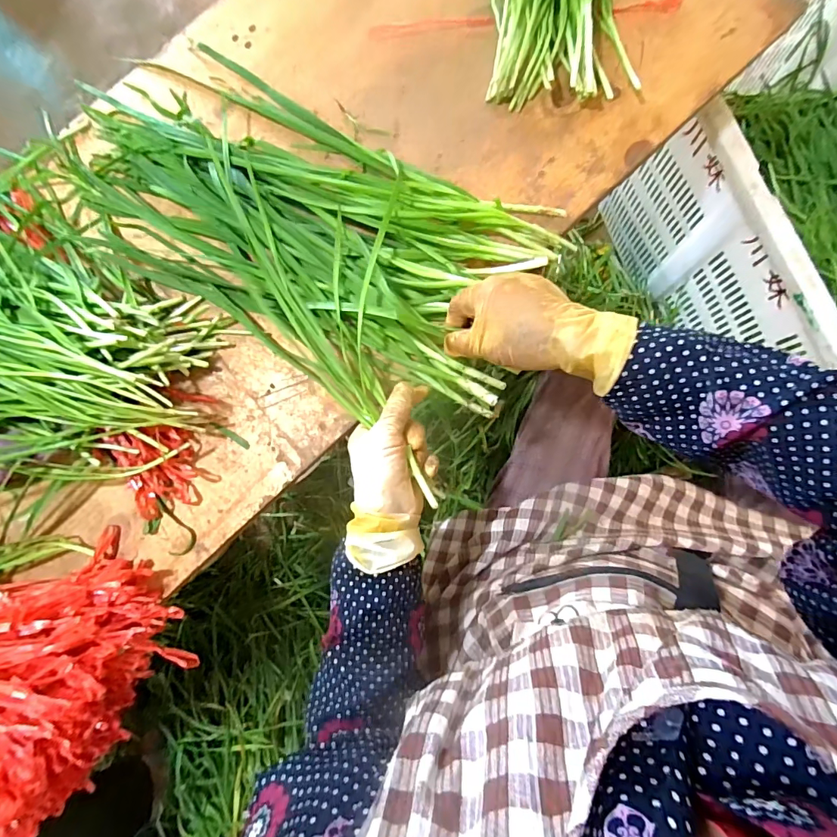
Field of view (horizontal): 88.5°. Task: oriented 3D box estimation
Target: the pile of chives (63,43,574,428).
[{"bbox_3d":[-0.119,-0.199,0.412,0.497,0.052,0.238,35,83,7],"label":"pile of chives"}]

